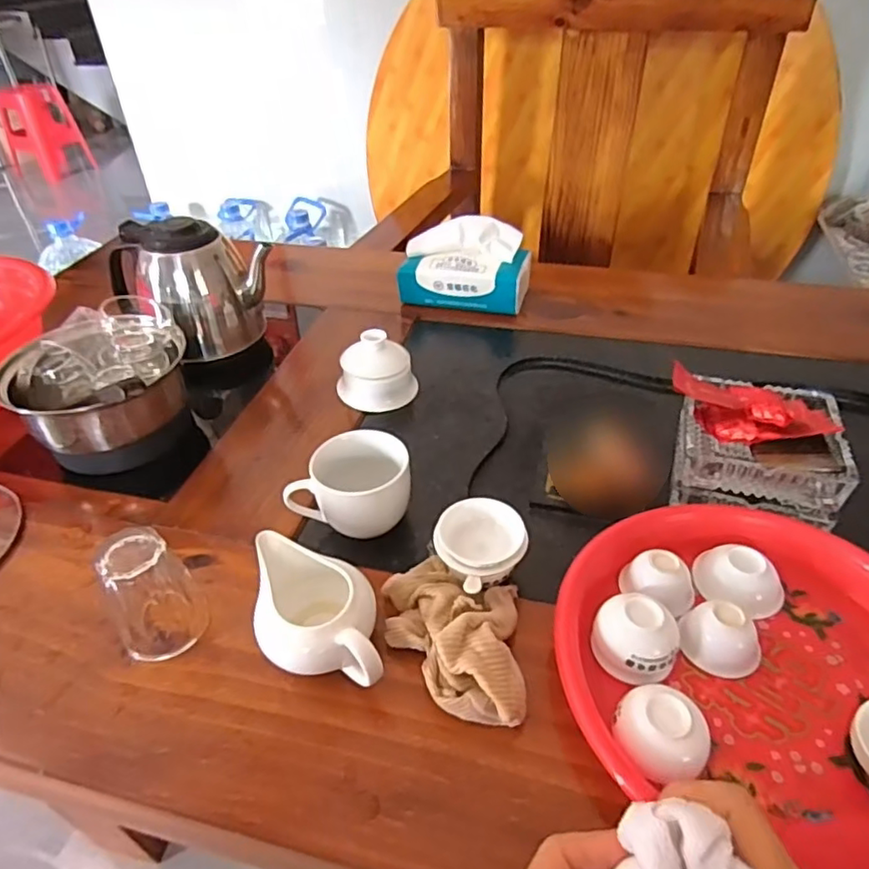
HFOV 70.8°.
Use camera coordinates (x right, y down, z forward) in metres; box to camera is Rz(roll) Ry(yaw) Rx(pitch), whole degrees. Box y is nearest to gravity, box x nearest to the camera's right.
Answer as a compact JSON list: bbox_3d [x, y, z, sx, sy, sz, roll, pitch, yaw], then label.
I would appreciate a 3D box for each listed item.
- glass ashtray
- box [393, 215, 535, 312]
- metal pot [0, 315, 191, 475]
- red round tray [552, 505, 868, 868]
[{"bbox_3d":[0.270,0.010,0.517,0.122,0.053,0.128,11,40,17],"label":"glass ashtray"},{"bbox_3d":[0.039,-0.212,0.786,0.162,0.105,0.070,8,39,14],"label":"box"},{"bbox_3d":[-0.317,-0.040,0.588,0.131,0.111,0.126,5,39,10],"label":"metal pot"},{"bbox_3d":[0.208,0.143,0.391,0.248,0.039,0.225,16,42,22],"label":"red round tray"}]

